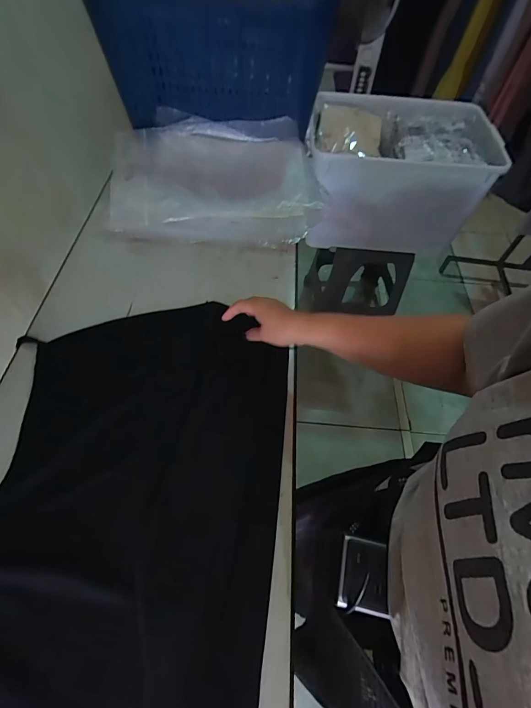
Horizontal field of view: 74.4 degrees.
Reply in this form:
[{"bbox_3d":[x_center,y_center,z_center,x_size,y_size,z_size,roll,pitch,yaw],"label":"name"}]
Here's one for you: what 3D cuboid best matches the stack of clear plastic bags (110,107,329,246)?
[{"bbox_3d":[-0.104,-0.386,0.752,0.448,0.088,0.333,2,57,-2],"label":"stack of clear plastic bags"}]

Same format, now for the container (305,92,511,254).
[{"bbox_3d":[0.376,-0.539,1.083,0.523,0.317,0.346,0,57,-4],"label":"container"}]

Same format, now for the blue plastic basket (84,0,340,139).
[{"bbox_3d":[-0.108,-0.696,0.782,0.431,0.231,0.289,2,57,-3],"label":"blue plastic basket"}]

